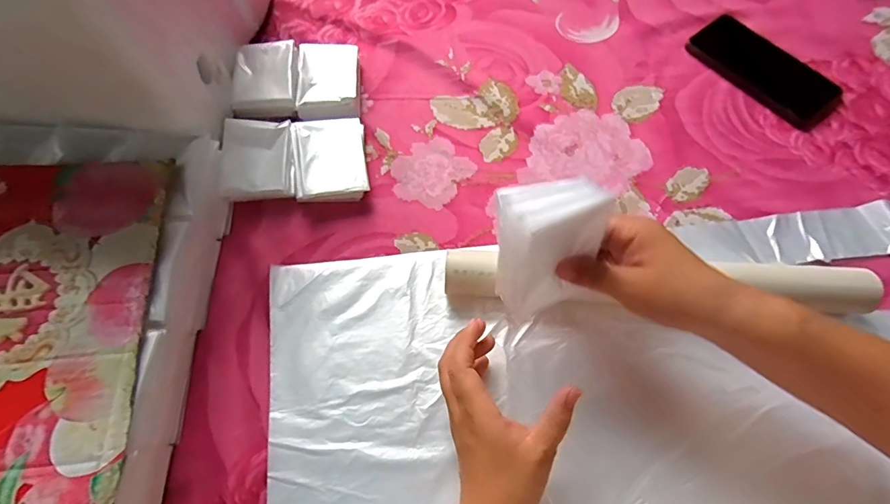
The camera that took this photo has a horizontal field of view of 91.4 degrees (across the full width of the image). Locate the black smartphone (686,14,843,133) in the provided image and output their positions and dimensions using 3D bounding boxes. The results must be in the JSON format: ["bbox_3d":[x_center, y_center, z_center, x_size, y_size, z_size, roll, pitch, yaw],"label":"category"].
[{"bbox_3d":[0.372,-0.214,0.506,0.083,0.010,0.166,-36,71,-14],"label":"black smartphone"}]

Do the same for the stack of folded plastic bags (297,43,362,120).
[{"bbox_3d":[-0.128,-0.190,0.481,0.064,0.032,0.099,-2,67,-1],"label":"stack of folded plastic bags"}]

